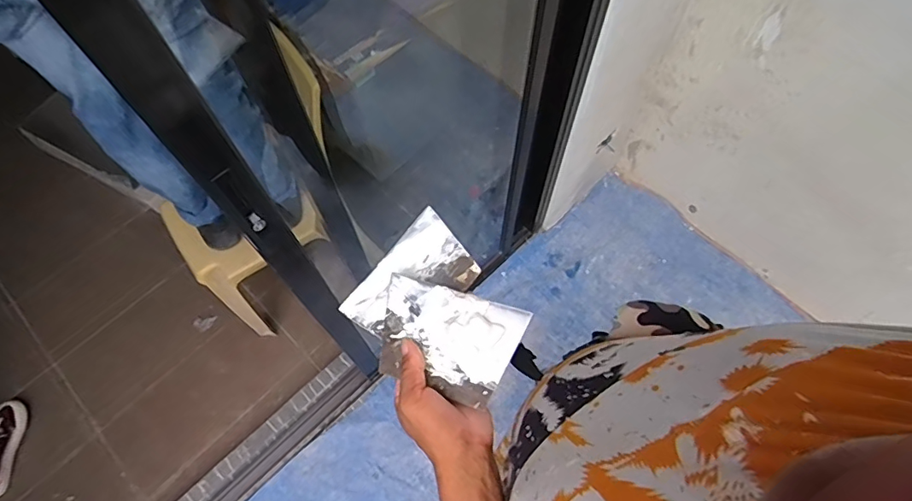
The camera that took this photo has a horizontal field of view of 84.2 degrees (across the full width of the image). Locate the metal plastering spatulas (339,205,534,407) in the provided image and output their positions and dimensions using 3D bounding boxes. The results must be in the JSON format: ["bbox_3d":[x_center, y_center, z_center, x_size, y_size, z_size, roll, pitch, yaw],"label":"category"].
[{"bbox_3d":[-0.023,0.063,0.507,0.137,0.026,0.186,-44,58,0],"label":"metal plastering spatulas"}]

